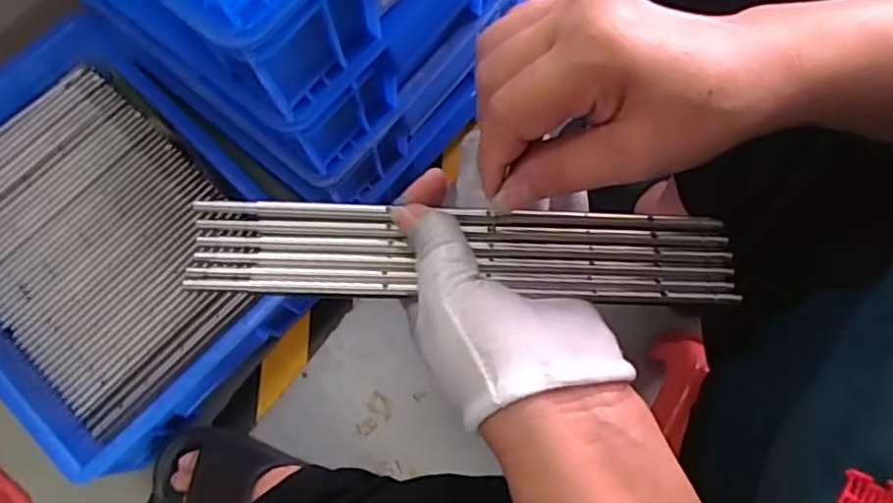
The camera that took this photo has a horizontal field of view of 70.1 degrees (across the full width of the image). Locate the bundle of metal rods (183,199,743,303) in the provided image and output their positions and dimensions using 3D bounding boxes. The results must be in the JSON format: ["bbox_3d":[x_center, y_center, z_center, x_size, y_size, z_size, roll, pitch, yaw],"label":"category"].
[{"bbox_3d":[0.011,0.000,0.299,0.250,0.009,0.043,2,74,-5],"label":"bundle of metal rods"}]

